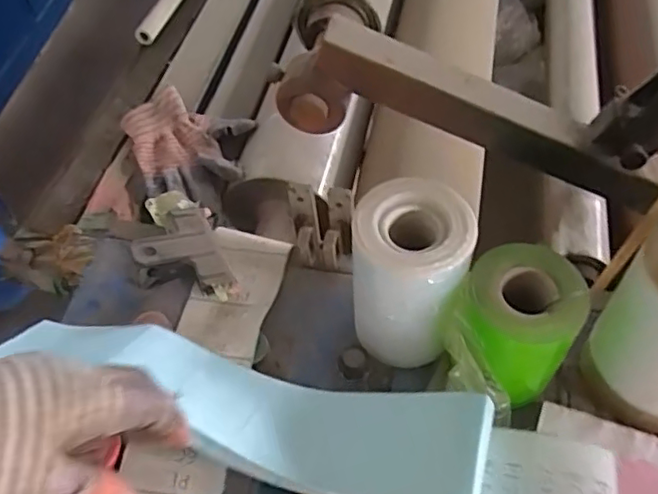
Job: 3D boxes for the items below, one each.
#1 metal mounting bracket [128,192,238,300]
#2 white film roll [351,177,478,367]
[{"bbox_3d":[-0.127,-0.004,0.501,0.068,0.032,0.119,-20,56,-11],"label":"metal mounting bracket"},{"bbox_3d":[0.052,0.022,0.402,0.071,0.120,0.072,-2,54,2],"label":"white film roll"}]

